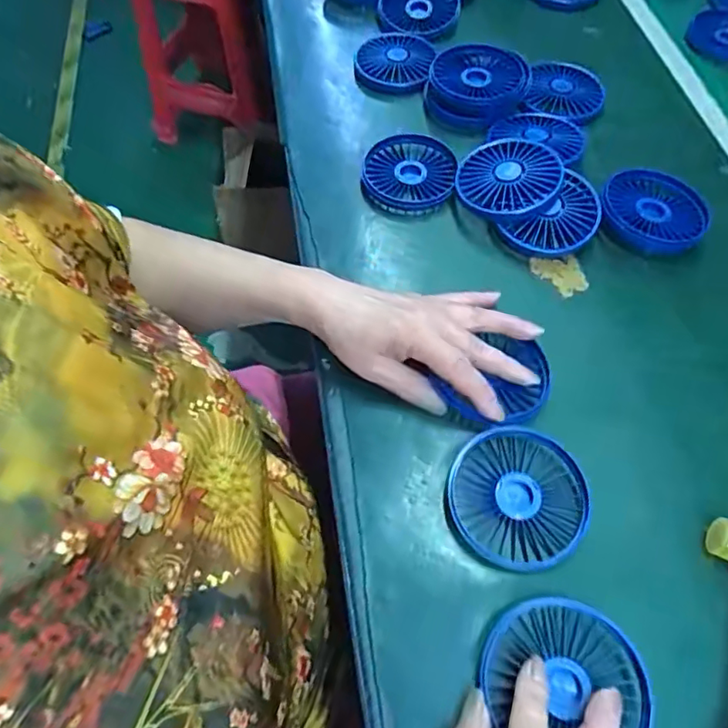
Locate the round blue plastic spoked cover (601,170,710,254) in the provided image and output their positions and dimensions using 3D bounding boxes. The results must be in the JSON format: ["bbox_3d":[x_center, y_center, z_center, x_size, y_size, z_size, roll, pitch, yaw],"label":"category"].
[{"bbox_3d":[0.247,-0.128,0.471,0.071,0.030,0.084,-38,68,-20],"label":"round blue plastic spoked cover"}]

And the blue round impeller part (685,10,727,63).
[{"bbox_3d":[0.420,-0.380,0.633,0.084,0.022,0.082,1,61,-1],"label":"blue round impeller part"}]

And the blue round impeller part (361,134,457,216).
[{"bbox_3d":[0.039,-0.171,0.495,0.083,0.018,0.083,1,61,-1],"label":"blue round impeller part"}]

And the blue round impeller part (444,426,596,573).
[{"bbox_3d":[0.100,0.087,0.356,0.085,0.020,0.085,1,61,-1],"label":"blue round impeller part"}]

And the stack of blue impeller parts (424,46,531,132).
[{"bbox_3d":[0.108,-0.268,0.535,0.094,0.044,0.091,21,63,10],"label":"stack of blue impeller parts"}]

